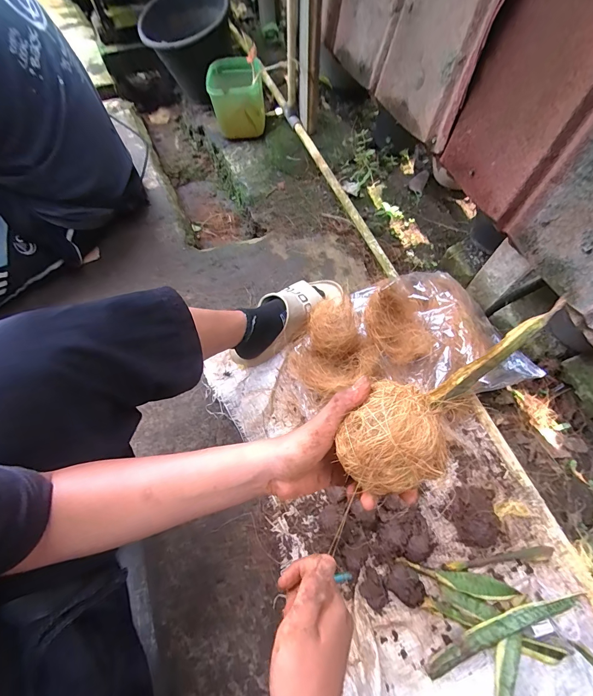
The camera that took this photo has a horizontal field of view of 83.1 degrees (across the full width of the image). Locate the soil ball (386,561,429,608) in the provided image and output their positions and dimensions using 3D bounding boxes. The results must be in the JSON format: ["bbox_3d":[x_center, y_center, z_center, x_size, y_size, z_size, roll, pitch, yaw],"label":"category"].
[{"bbox_3d":[0.182,0.390,0.548,0.050,0.040,0.066,-42,71,-17],"label":"soil ball"}]

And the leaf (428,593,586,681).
[{"bbox_3d":[0.332,0.447,0.533,0.269,0.031,0.033,-21,67,-9],"label":"leaf"}]

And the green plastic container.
[{"bbox_3d":[-0.183,-0.763,1.029,0.159,0.166,0.126,-8,64,-2],"label":"green plastic container"}]

